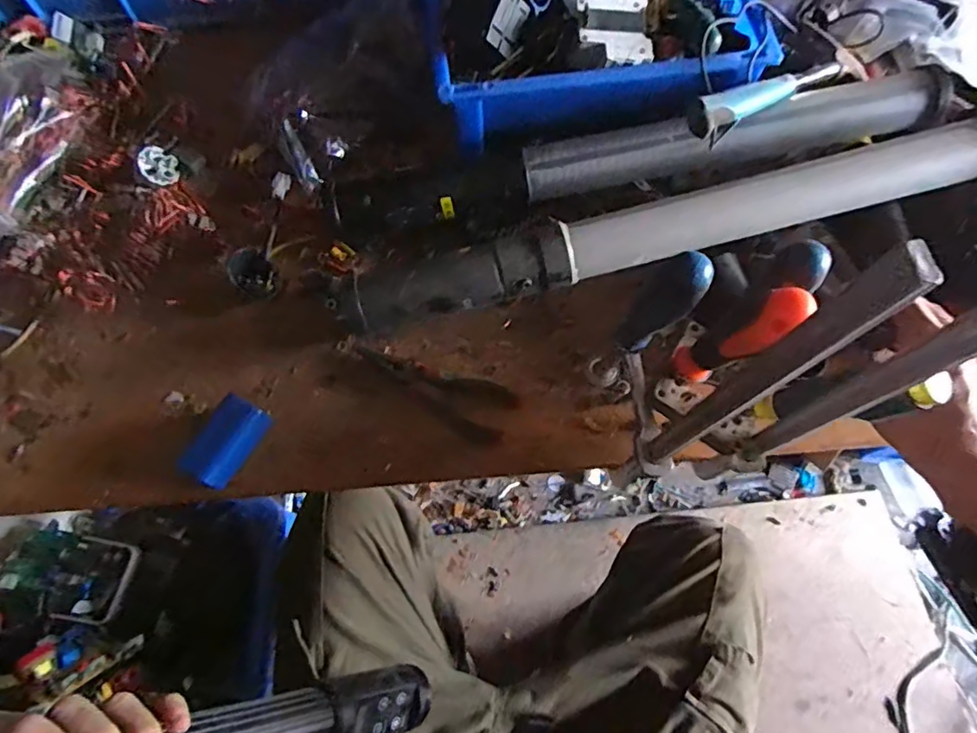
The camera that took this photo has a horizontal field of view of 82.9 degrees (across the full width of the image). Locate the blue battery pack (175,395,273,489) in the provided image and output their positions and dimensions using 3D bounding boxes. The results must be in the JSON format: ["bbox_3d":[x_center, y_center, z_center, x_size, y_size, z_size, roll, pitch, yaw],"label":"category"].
[{"bbox_3d":[-0.210,0.062,0.446,0.034,0.038,0.068,28,69,10],"label":"blue battery pack"}]

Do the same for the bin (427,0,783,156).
[{"bbox_3d":[0.099,-0.336,0.536,0.311,0.076,0.235,-9,68,-5],"label":"bin"}]

